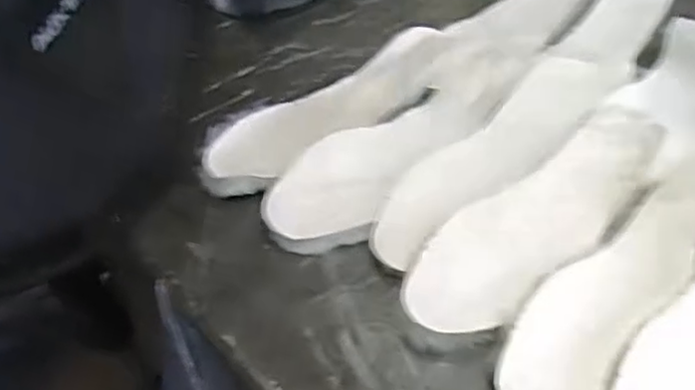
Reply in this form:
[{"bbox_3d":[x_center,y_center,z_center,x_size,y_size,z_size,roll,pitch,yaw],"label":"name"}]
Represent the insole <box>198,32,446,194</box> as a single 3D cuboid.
[{"bbox_3d":[-0.011,-0.077,0.684,0.276,0.028,0.086,-33,50,-23],"label":"insole"}]

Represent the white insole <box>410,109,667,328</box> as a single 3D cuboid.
[{"bbox_3d":[0.151,0.009,0.557,0.265,0.015,0.081,-36,51,-26],"label":"white insole"}]

